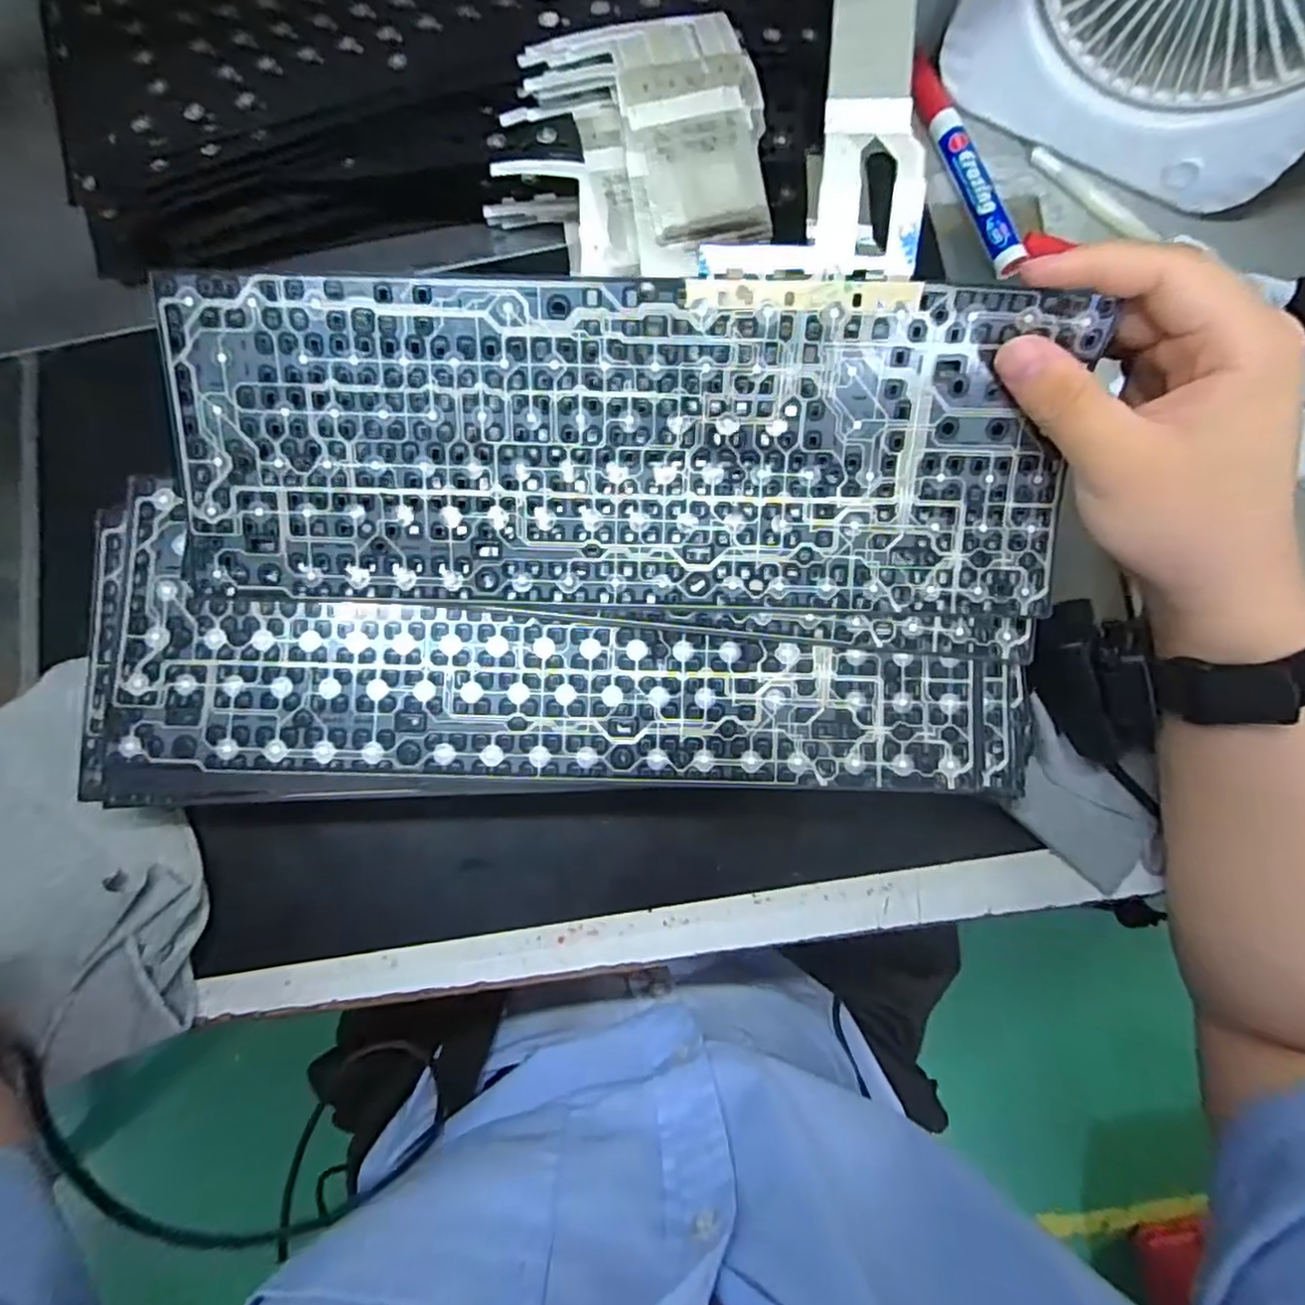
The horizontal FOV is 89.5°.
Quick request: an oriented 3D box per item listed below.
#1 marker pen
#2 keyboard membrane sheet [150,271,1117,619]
[{"bbox_3d":[0.173,-0.266,0.361,0.018,0.014,0.133,-21,82,-6],"label":"marker pen"},{"bbox_3d":[-0.014,-0.076,0.252,0.335,0.012,0.117,2,105,1],"label":"keyboard membrane sheet"}]

